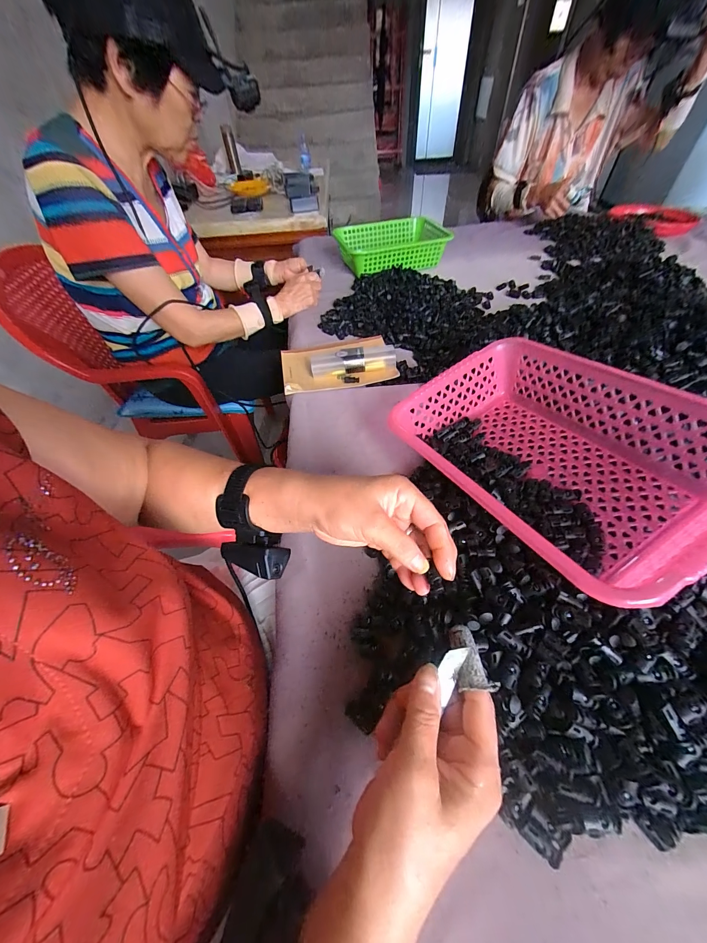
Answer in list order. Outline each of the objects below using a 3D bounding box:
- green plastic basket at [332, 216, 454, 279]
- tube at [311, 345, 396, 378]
[{"bbox_3d":[0.107,-0.651,0.924,0.295,0.082,0.213,-9,52,-4],"label":"green plastic basket"},{"bbox_3d":[-0.001,-0.203,0.592,0.154,0.040,0.043,-7,52,-2],"label":"tube"}]

